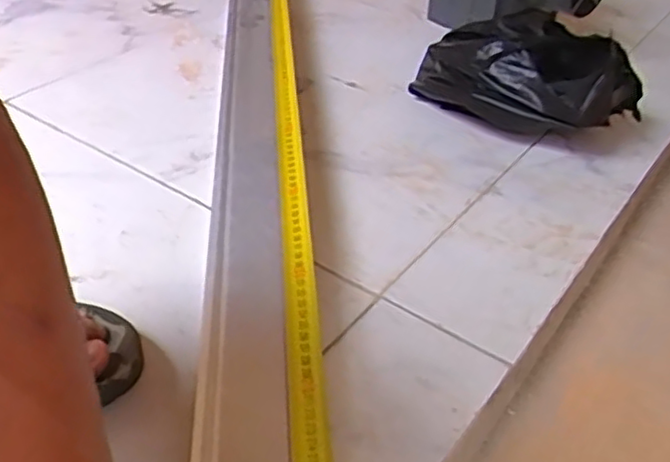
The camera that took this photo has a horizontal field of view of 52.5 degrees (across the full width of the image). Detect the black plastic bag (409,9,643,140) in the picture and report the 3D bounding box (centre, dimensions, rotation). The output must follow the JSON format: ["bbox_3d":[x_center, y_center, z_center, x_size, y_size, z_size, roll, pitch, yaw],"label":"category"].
[{"bbox_3d":[0.205,-0.171,0.737,0.236,0.100,0.138,24,43,25],"label":"black plastic bag"}]

